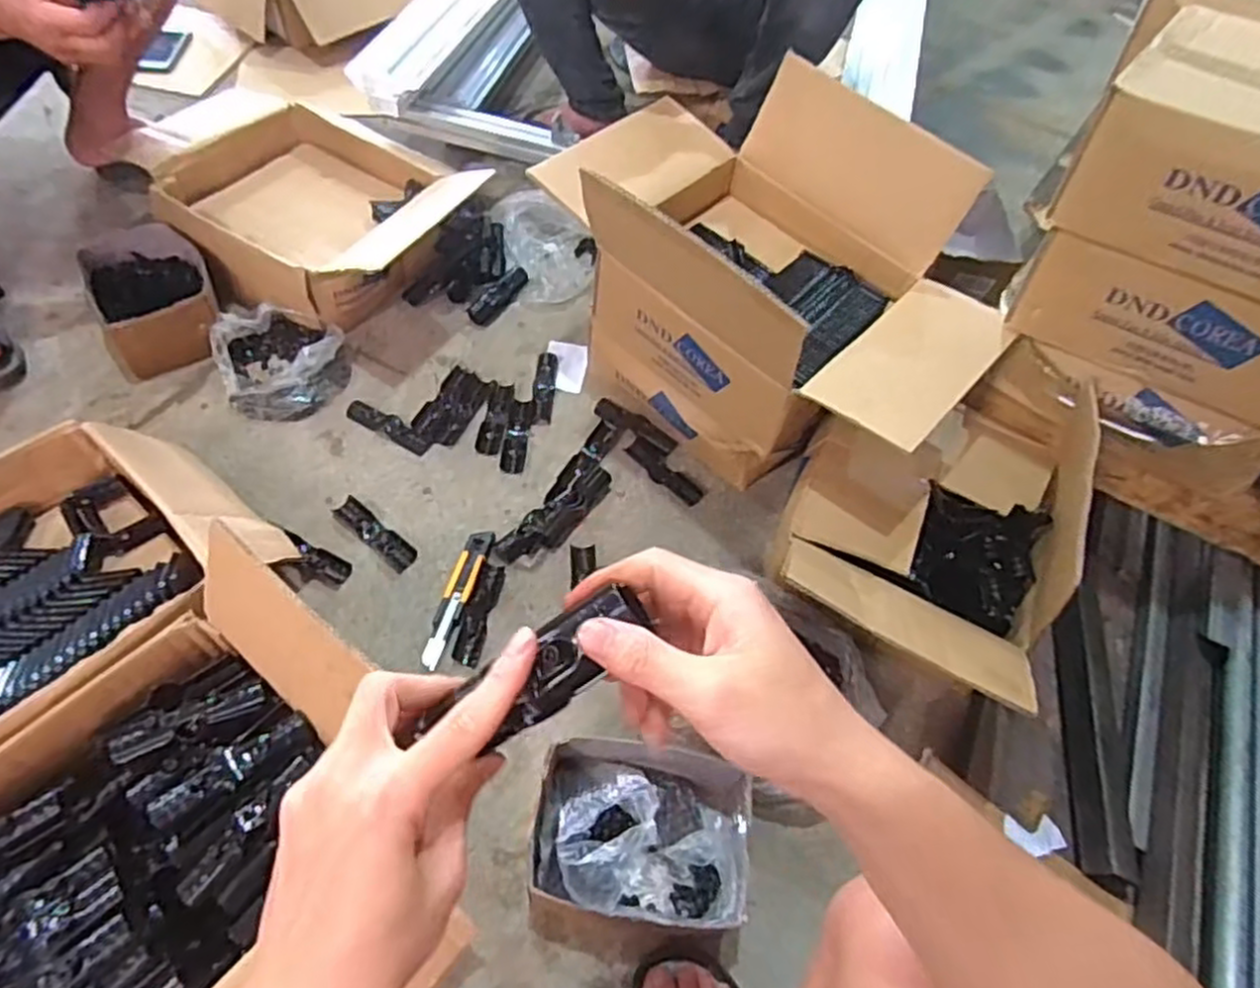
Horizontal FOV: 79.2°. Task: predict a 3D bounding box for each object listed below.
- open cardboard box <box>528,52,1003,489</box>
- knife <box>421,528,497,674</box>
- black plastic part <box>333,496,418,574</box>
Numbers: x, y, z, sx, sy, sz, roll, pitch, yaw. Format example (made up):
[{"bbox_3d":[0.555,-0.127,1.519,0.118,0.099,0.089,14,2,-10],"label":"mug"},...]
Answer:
[{"bbox_3d":[0.163,-0.254,0.987,0.551,0.357,0.352,36,59,17],"label":"open cardboard box"},{"bbox_3d":[-0.211,0.124,0.933,0.036,0.011,0.187,14,57,4],"label":"knife"},{"bbox_3d":[-0.323,0.050,0.970,0.122,0.019,0.037,35,61,17],"label":"black plastic part"}]

